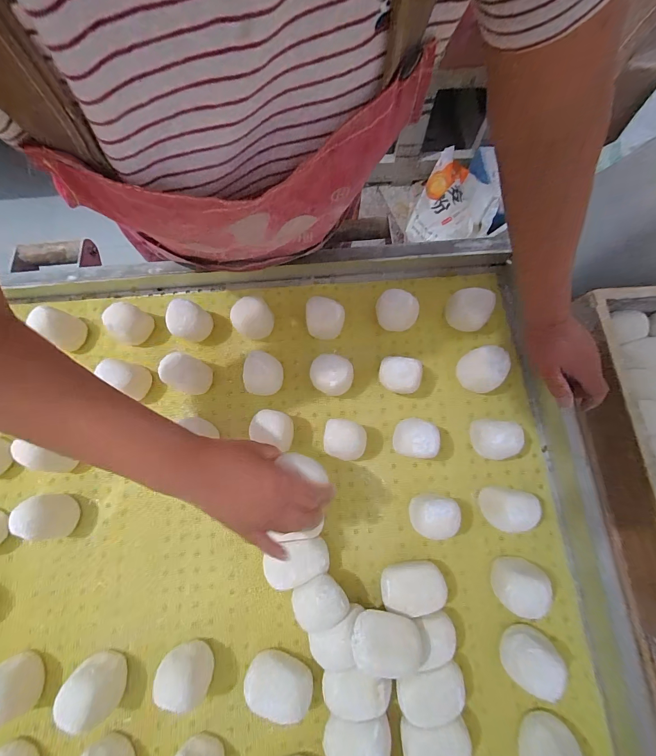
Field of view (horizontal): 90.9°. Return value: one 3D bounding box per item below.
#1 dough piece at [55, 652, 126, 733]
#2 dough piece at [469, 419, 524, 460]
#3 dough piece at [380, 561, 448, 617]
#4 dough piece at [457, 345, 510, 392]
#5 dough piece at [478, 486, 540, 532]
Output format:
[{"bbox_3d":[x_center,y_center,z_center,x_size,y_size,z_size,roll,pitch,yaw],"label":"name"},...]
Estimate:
[{"bbox_3d":[-0.265,0.347,0.363,0.057,0.060,0.055,-12,74,-3],"label":"dough piece"},{"bbox_3d":[0.220,0.079,0.431,0.047,0.059,0.054,-8,74,-2],"label":"dough piece"},{"bbox_3d":[0.100,0.250,0.390,0.073,0.046,0.046,-8,74,-2],"label":"dough piece"},{"bbox_3d":[0.220,-0.014,0.459,0.065,0.049,0.060,0,74,0],"label":"dough piece"},{"bbox_3d":[0.226,0.163,0.404,0.054,0.057,0.053,0,74,0],"label":"dough piece"}]

